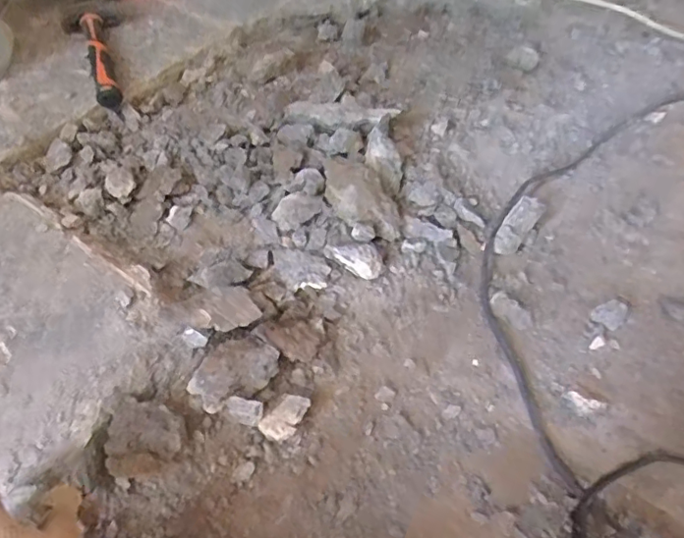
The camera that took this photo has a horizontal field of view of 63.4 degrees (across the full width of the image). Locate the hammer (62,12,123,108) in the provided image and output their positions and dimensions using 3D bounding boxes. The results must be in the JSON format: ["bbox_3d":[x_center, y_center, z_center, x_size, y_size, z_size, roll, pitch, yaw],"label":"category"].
[{"bbox_3d":[-0.411,-0.371,0.943,0.092,0.042,0.310,-17,56,-17],"label":"hammer"}]

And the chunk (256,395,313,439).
[{"bbox_3d":[-0.059,0.158,0.589,0.035,0.028,0.050,36,58,21],"label":"chunk"}]

